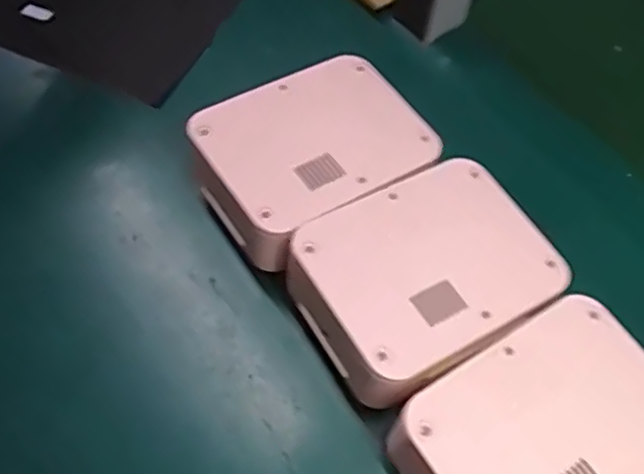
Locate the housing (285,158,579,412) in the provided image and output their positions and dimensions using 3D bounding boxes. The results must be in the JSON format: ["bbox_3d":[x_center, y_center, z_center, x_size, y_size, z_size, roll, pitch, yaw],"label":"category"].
[{"bbox_3d":[0.056,0.020,0.363,0.130,0.038,0.102,-28,64,-20],"label":"housing"}]

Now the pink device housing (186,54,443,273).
[{"bbox_3d":[-0.004,-0.044,0.413,0.130,0.066,0.097,-28,64,-20],"label":"pink device housing"}]

